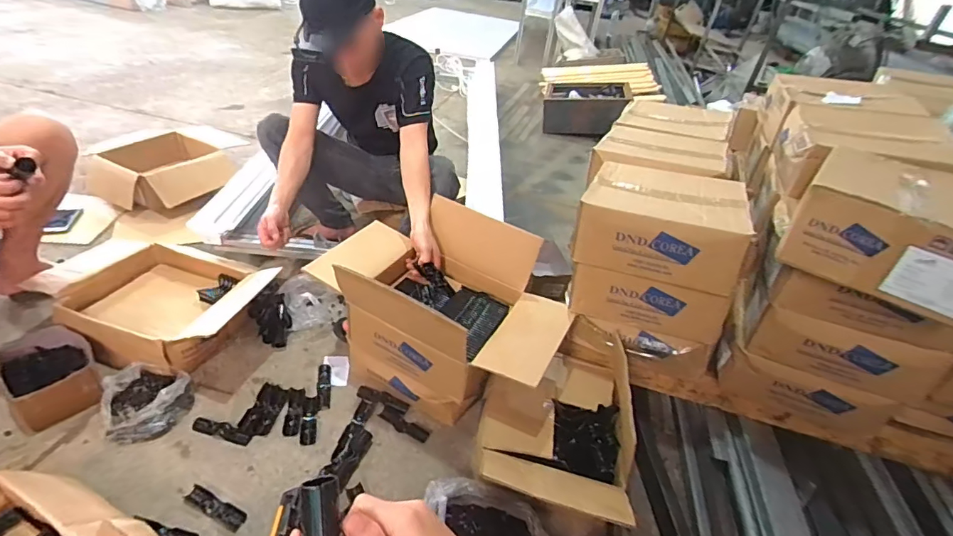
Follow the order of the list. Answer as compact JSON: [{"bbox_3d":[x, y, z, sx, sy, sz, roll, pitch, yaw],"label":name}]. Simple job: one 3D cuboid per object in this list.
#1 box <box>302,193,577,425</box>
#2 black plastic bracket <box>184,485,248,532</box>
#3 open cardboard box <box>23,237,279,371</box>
[{"bbox_3d":[-0.082,0.112,1.132,0.555,0.369,0.361,22,37,18],"label":"box"},{"bbox_3d":[-0.492,0.451,0.897,0.126,0.020,0.037,21,37,17],"label":"black plastic bracket"},{"bbox_3d":[-0.812,0.071,1.224,0.538,0.150,0.362,17,36,12],"label":"open cardboard box"}]

